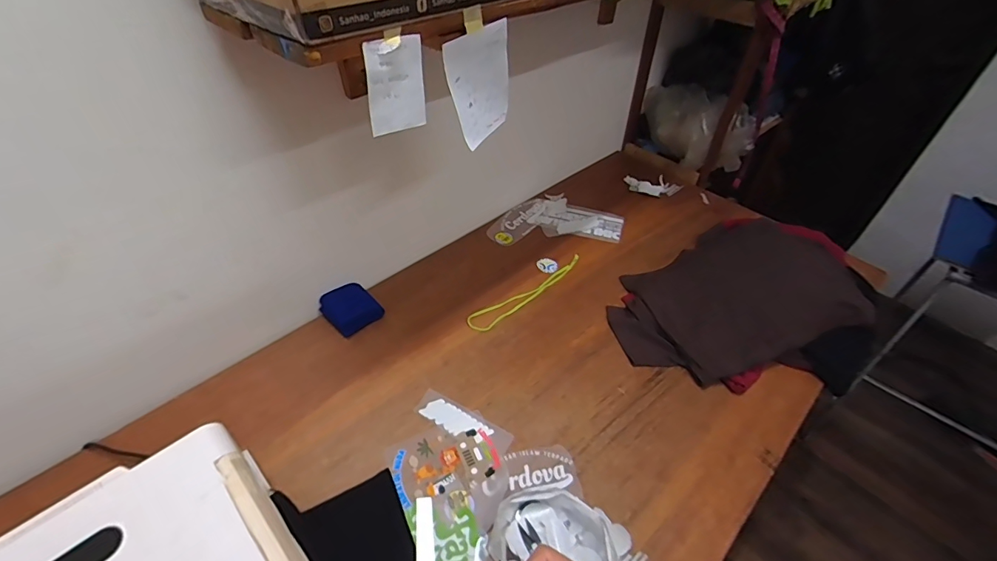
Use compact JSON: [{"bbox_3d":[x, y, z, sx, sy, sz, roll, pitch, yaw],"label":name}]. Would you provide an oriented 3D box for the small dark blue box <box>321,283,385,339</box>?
[{"bbox_3d":[-0.346,0.064,1.052,0.122,0.041,0.109,36,53,28],"label":"small dark blue box"}]

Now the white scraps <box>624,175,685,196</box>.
[{"bbox_3d":[0.509,-0.311,1.463,0.179,0.013,0.104,4,44,0],"label":"white scraps"}]

